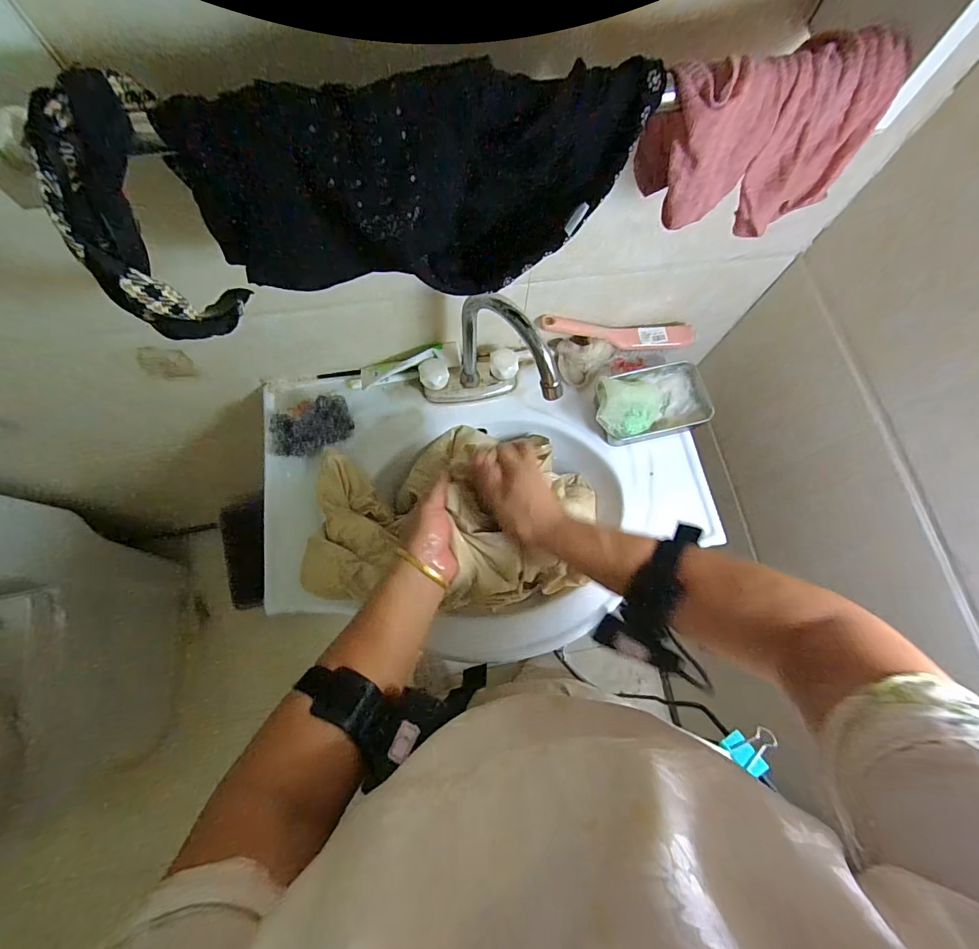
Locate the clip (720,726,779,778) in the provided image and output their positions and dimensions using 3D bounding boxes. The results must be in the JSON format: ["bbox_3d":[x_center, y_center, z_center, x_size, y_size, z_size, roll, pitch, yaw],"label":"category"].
[{"bbox_3d":[0.224,0.232,0.372,0.040,0.014,0.034,-38,78,-12],"label":"clip"}]

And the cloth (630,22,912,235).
[{"bbox_3d":[0.172,-0.219,0.289,0.135,0.094,0.053,-12,74,-5],"label":"cloth"}]

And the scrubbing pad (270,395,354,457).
[{"bbox_3d":[-0.247,-0.065,0.600,0.110,0.033,0.065,-23,75,-8],"label":"scrubbing pad"}]

